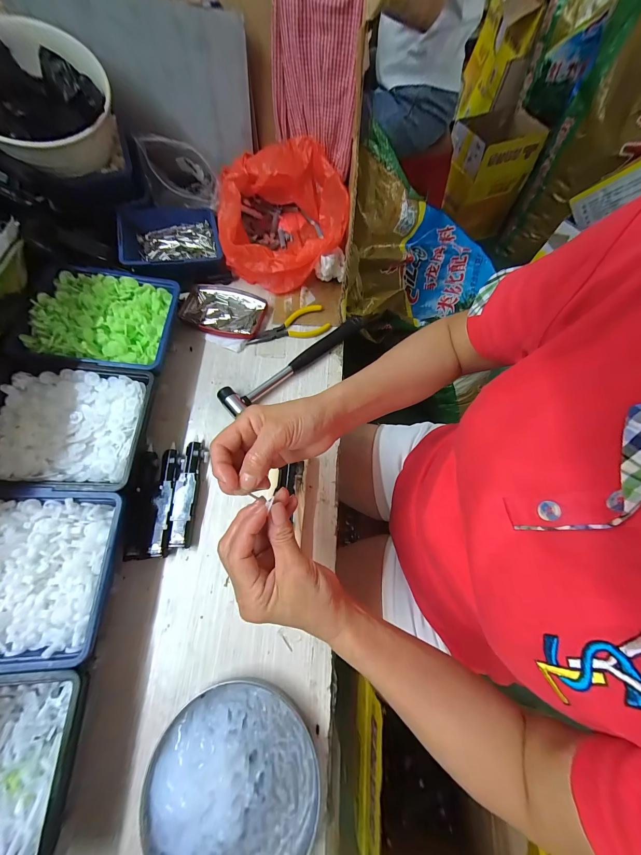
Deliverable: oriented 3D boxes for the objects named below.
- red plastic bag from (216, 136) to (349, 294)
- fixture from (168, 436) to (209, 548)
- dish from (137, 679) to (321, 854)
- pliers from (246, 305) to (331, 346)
[{"bbox_3d":[-0.056,-0.324,0.455,0.186,0.106,0.197,-7,68,-4],"label":"red plastic bag"},{"bbox_3d":[-0.153,0.074,0.344,0.026,0.022,0.121,0,68,-1],"label":"fixture"},{"bbox_3d":[-0.075,0.309,0.251,0.140,0.022,0.141,0,68,-1],"label":"dish"},{"bbox_3d":[-0.047,-0.145,0.434,0.121,0.010,0.047,-26,71,-11],"label":"pliers"}]

